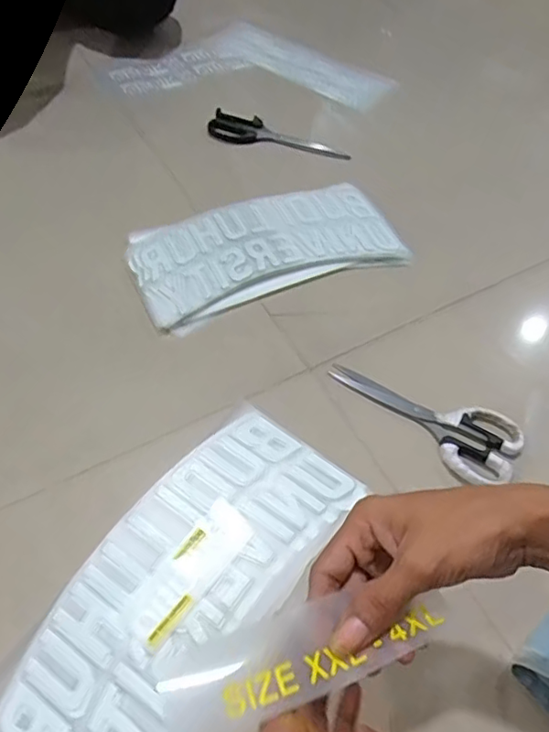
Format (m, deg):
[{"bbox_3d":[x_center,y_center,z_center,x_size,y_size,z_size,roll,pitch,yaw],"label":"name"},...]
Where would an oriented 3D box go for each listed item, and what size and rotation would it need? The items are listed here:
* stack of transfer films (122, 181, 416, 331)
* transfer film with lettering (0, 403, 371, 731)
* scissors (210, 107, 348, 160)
[{"bbox_3d":[-0.009,-0.140,0.658,0.307,0.022,0.144,-18,60,-18],"label":"stack of transfer films"},{"bbox_3d":[-0.068,0.172,0.451,0.145,0.007,0.309,33,59,14],"label":"transfer film with lettering"},{"bbox_3d":[0.004,-0.315,0.777,0.195,0.020,0.046,21,56,7],"label":"scissors"}]

